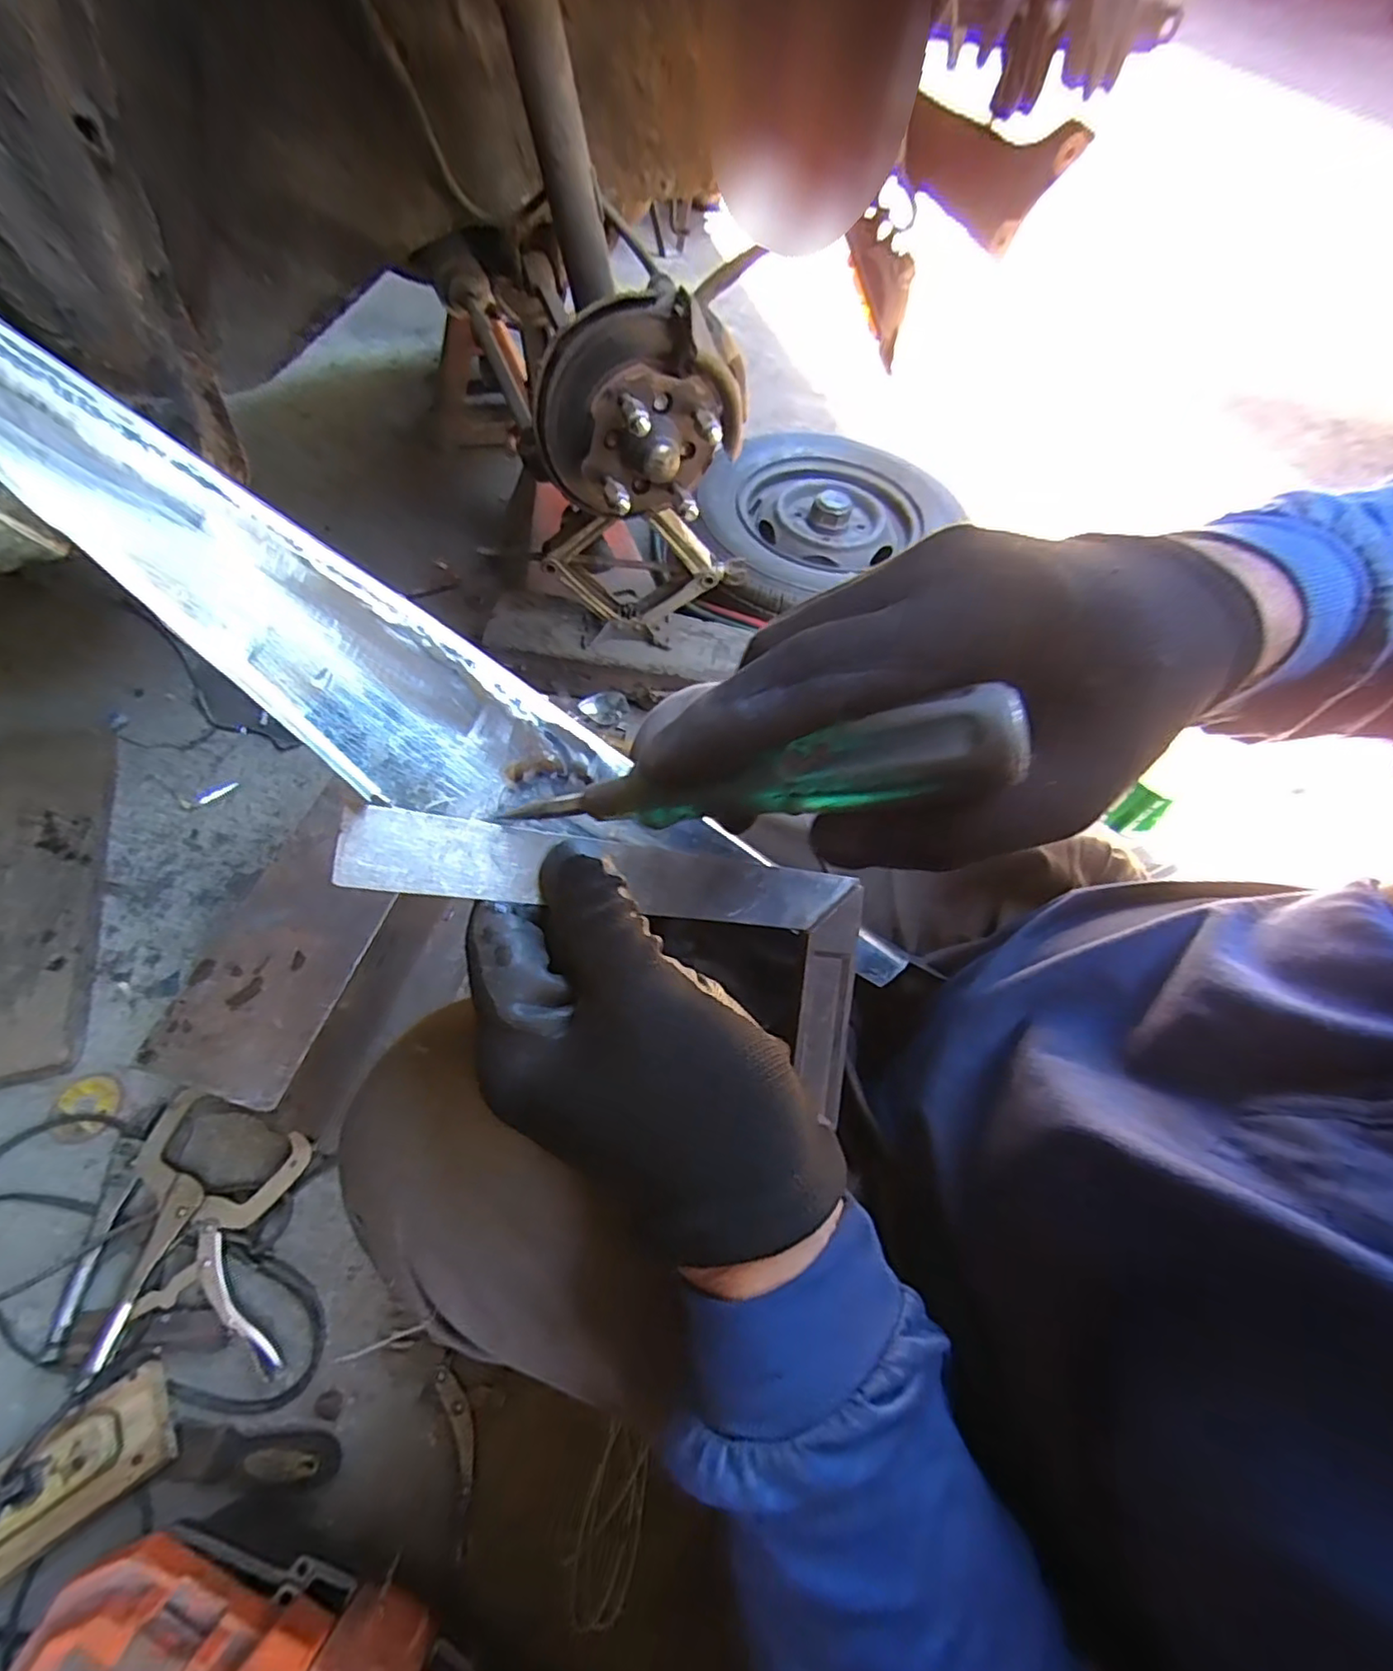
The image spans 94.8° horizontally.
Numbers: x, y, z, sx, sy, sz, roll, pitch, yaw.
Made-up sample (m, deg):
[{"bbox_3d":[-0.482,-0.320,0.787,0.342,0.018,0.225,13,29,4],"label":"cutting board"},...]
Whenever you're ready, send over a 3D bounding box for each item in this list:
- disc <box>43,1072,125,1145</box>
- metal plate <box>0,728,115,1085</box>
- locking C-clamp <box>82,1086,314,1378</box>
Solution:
[{"bbox_3d":[-0.665,0.296,0.695,0.064,0.007,0.071,27,61,11],"label":"disc"},{"bbox_3d":[-0.821,0.065,0.778,0.164,0.031,0.466,-12,62,-20],"label":"metal plate"},{"bbox_3d":[-0.478,0.380,0.634,0.163,0.033,0.242,-3,60,-6],"label":"locking C-clamp"}]

